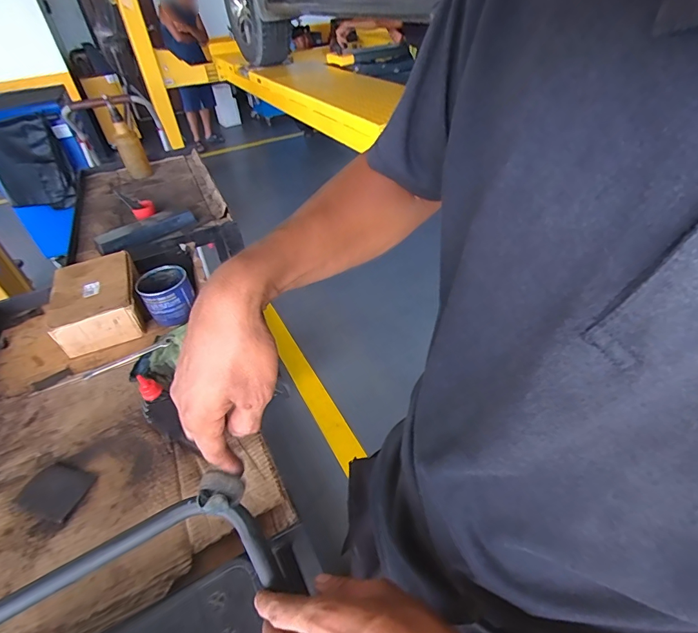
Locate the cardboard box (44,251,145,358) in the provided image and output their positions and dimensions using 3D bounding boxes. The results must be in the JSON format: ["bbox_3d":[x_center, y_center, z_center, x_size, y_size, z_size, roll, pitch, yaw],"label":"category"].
[{"bbox_3d":[-0.553,-0.043,0.870,0.164,0.072,0.240,-19,43,-15],"label":"cardboard box"}]

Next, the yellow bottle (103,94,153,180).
[{"bbox_3d":[-0.810,-0.636,1.444,0.086,0.266,0.093,-22,44,-19],"label":"yellow bottle"}]

